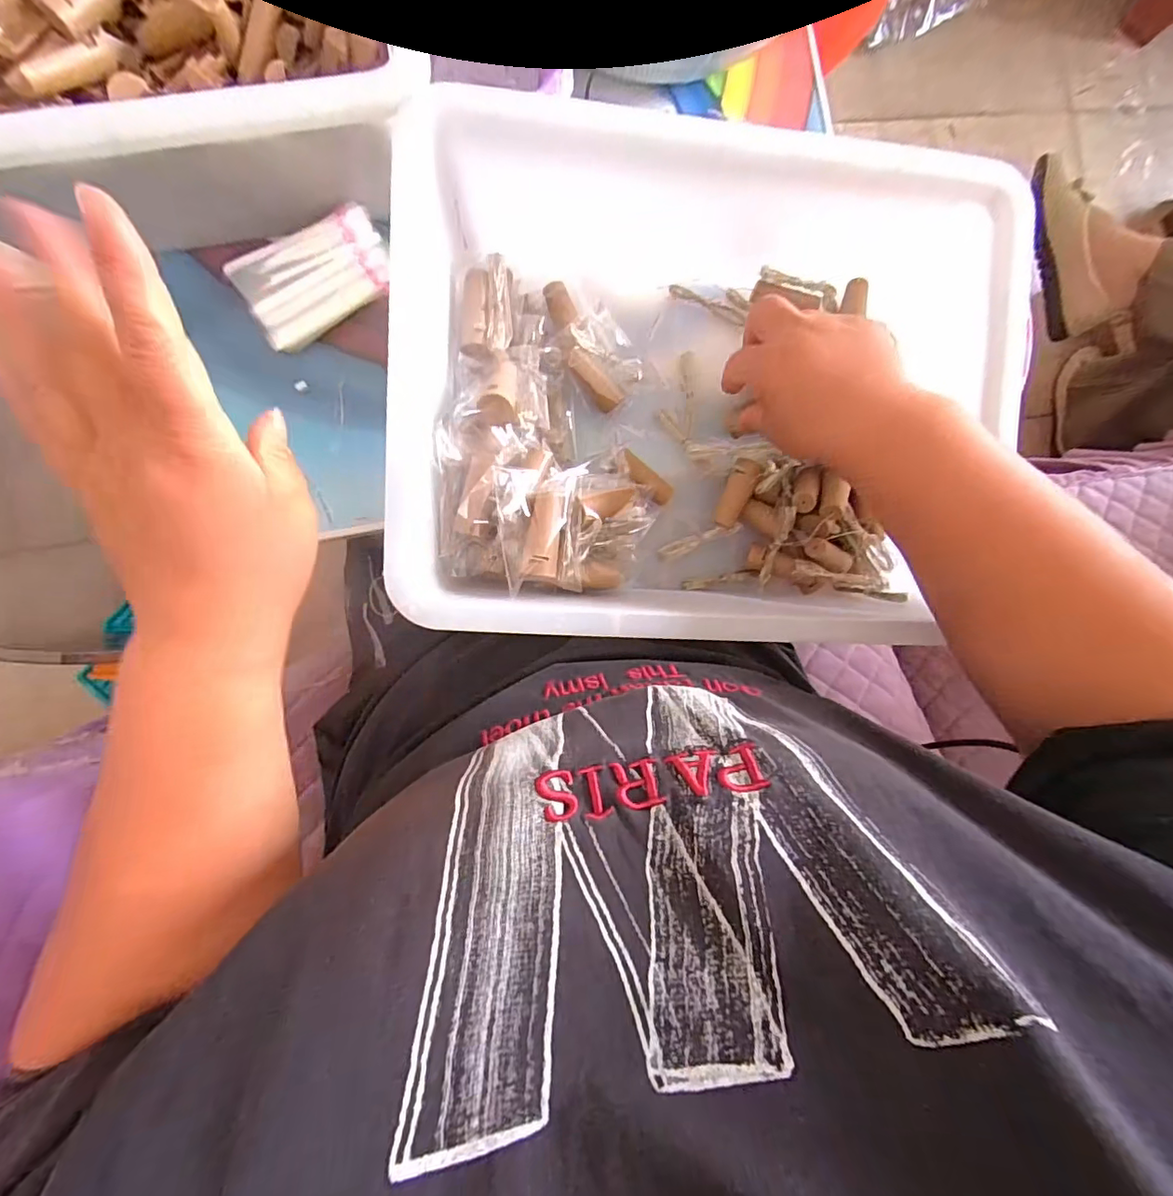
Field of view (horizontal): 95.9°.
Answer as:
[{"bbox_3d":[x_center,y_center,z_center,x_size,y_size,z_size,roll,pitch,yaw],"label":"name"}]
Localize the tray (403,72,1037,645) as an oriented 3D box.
[{"bbox_3d":[0.069,-0.131,0.351,0.356,0.124,0.314,4,88,-7],"label":"tray"}]

